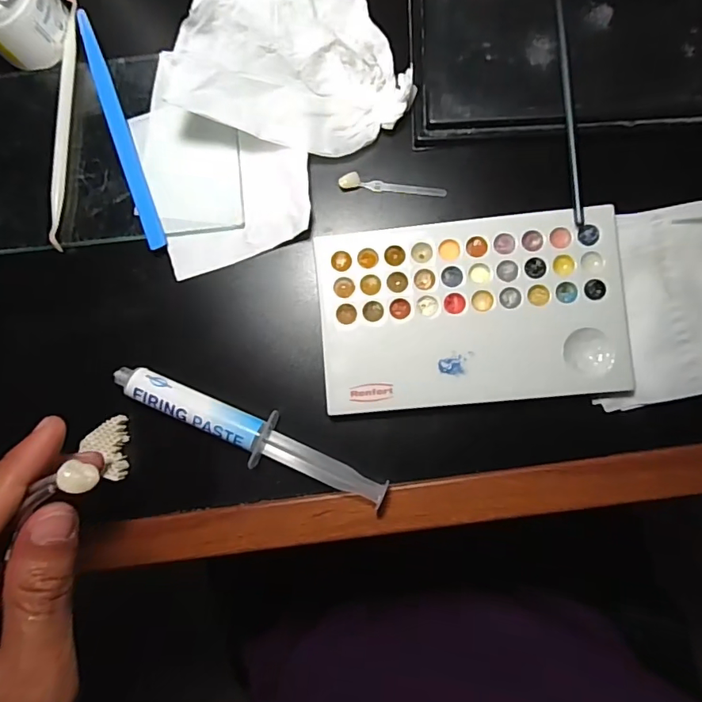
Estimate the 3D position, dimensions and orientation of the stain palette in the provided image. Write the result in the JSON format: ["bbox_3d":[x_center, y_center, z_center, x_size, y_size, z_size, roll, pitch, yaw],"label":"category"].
[{"bbox_3d":[0.061,-0.020,0.250,0.149,0.008,0.092,-5,87,4],"label":"stain palette"}]

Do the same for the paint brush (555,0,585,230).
[{"bbox_3d":[0.107,-0.148,0.246,0.006,0.007,0.172,-4,87,4],"label":"paint brush"}]

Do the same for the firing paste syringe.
[{"bbox_3d":[-0.051,0.041,0.251,0.146,0.013,0.023,24,89,4],"label":"firing paste syringe"}]

